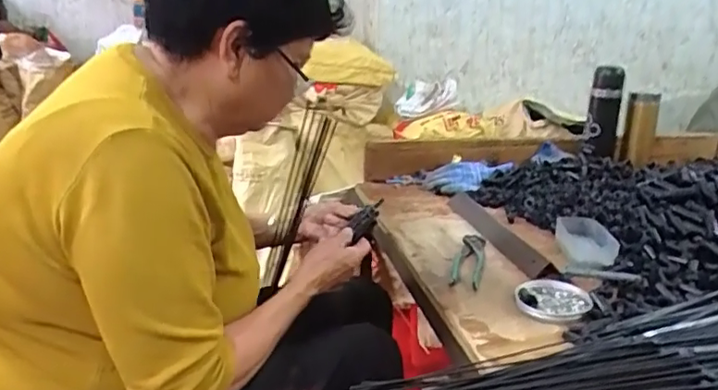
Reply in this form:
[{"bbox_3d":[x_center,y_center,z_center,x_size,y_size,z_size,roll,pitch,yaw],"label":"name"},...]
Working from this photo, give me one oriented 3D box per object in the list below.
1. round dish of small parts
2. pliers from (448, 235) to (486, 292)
[{"bbox_3d":[0.244,0.131,0.739,0.088,0.012,0.093,1,19,0],"label":"round dish of small parts"},{"bbox_3d":[0.158,0.094,0.840,0.043,0.015,0.155,6,19,15],"label":"pliers"}]

